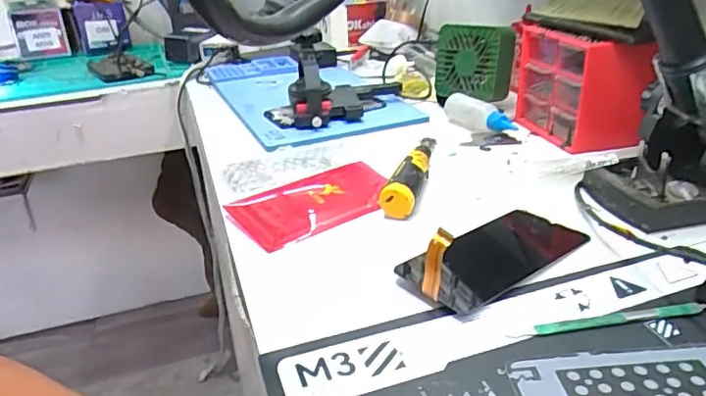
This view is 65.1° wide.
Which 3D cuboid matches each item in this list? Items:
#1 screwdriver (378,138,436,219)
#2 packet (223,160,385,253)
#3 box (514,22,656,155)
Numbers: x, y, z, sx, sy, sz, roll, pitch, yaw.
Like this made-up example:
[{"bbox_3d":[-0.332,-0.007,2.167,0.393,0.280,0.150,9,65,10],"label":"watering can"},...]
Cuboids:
[{"bbox_3d":[0.064,-0.032,0.553,0.028,0.027,0.161,7,29,19],"label":"screwdriver"},{"bbox_3d":[-0.035,0.003,0.527,0.152,0.016,0.097,-21,33,-31],"label":"packet"},{"bbox_3d":[0.258,-0.131,0.641,0.074,0.119,0.159,-8,28,-10],"label":"box"}]

